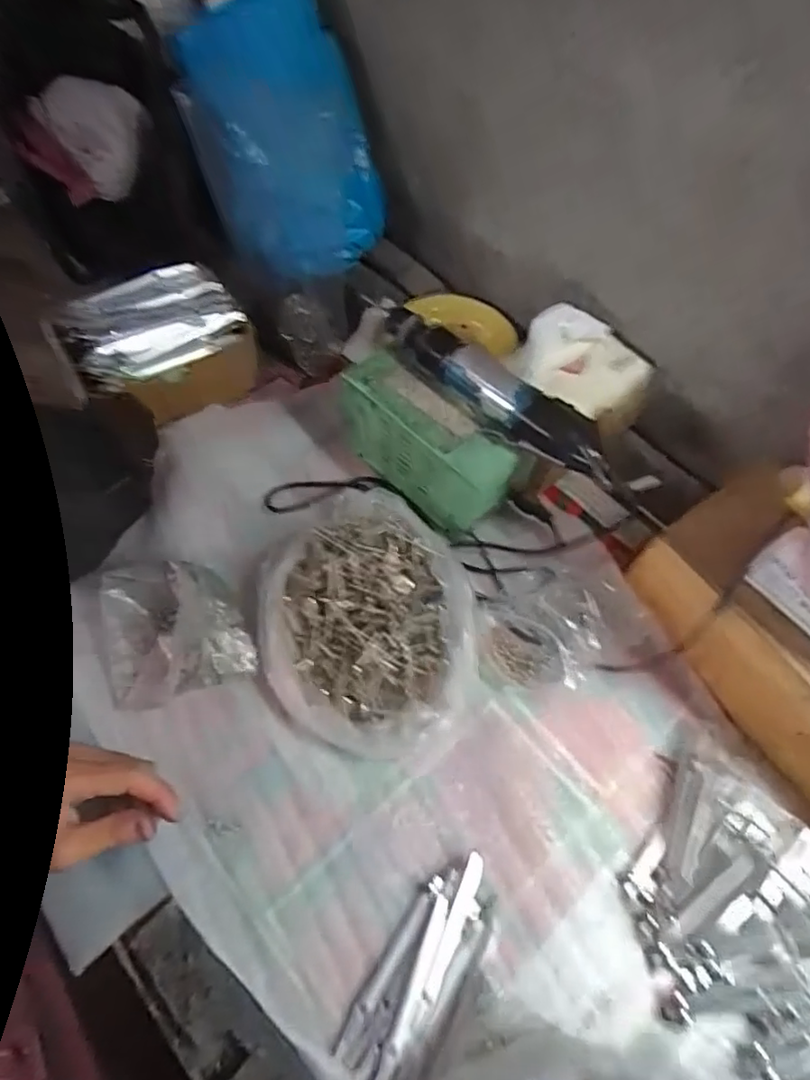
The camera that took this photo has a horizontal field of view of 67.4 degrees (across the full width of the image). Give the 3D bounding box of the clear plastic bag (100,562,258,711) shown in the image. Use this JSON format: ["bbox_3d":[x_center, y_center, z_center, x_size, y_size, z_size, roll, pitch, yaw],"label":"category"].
[{"bbox_3d":[-0.181,0.070,0.475,0.113,0.043,0.104,-12,61,-10],"label":"clear plastic bag"}]

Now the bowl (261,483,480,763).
[{"bbox_3d":[-0.032,0.064,0.489,0.167,0.047,0.210,-5,60,-6],"label":"bowl"}]

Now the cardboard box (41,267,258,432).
[{"bbox_3d":[-0.235,-0.183,0.577,0.163,0.075,0.121,-26,64,-17],"label":"cardboard box"}]

